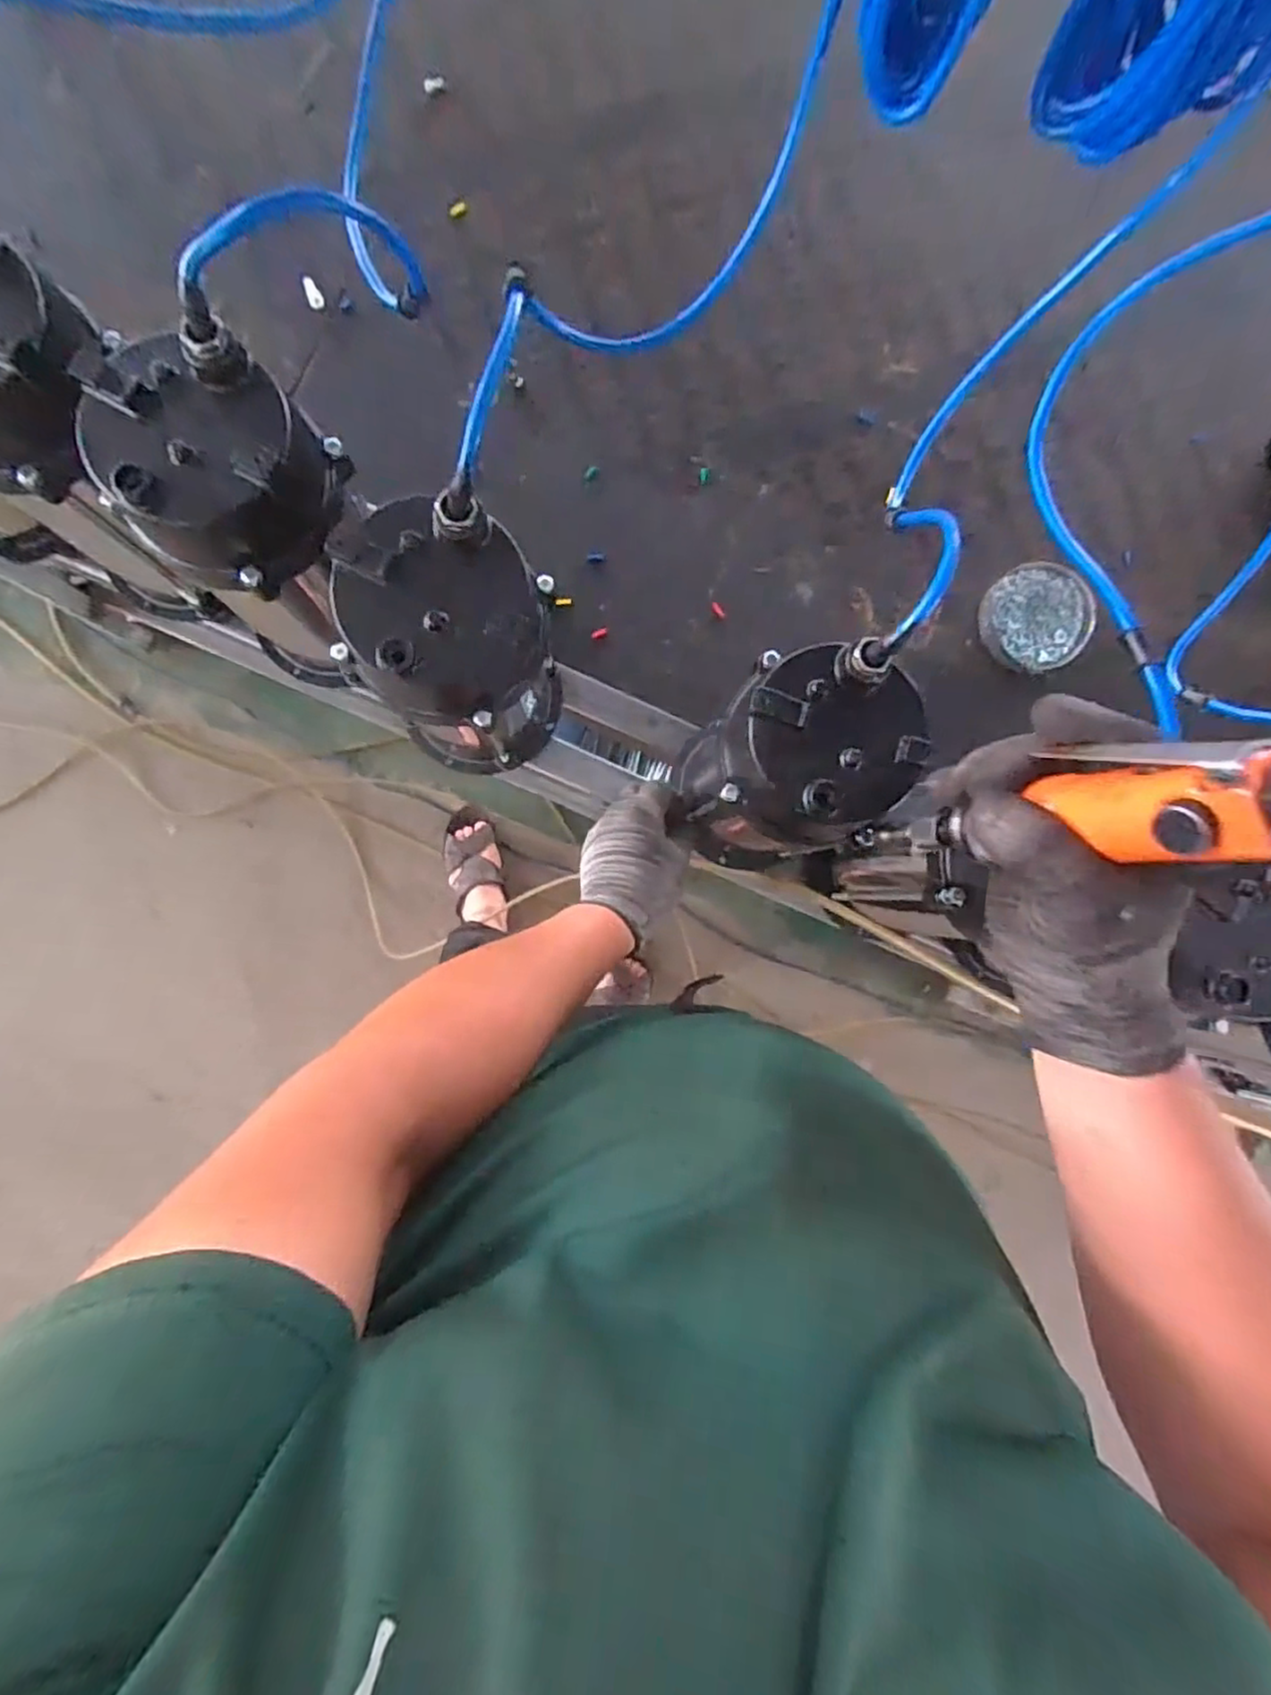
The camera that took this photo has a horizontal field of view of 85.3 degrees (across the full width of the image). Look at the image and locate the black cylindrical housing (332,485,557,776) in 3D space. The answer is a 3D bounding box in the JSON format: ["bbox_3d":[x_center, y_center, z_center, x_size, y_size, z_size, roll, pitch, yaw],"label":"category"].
[{"bbox_3d":[-0.117,-0.130,0.506,0.126,0.278,0.114,-12,90,-7],"label":"black cylindrical housing"}]

